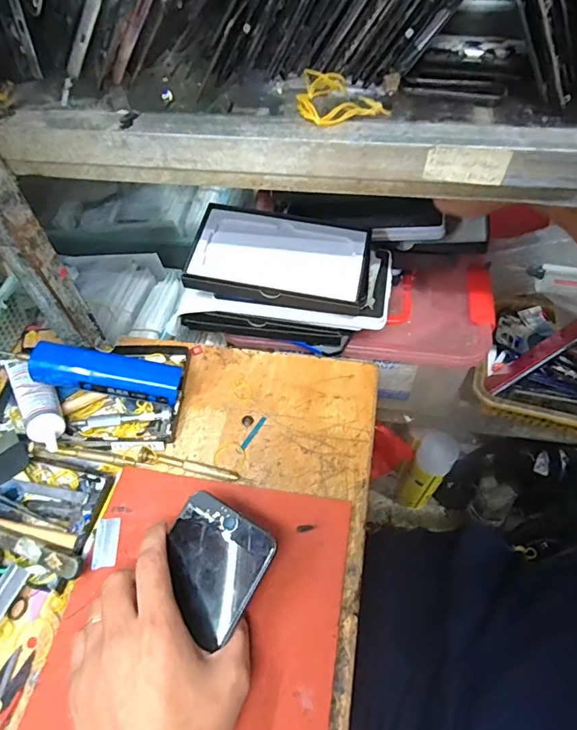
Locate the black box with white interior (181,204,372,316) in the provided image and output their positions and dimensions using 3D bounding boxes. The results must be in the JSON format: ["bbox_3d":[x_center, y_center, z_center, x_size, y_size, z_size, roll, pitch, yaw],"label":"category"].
[{"bbox_3d":[-0.007,-0.109,0.486,0.181,0.026,0.105,9,61,3],"label":"black box with white interior"}]

